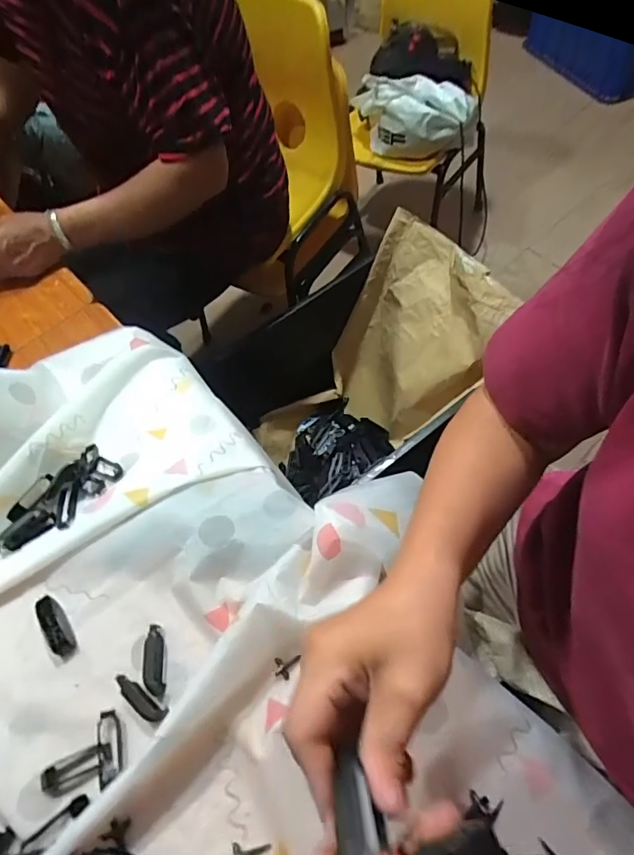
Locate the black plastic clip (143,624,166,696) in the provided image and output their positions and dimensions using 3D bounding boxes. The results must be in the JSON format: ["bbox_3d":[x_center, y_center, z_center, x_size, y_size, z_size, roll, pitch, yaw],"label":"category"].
[{"bbox_3d":[-0.142,0.201,0.430,0.015,0.013,0.056,-15,58,-1],"label":"black plastic clip"}]

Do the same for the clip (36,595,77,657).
[{"bbox_3d":[-0.239,0.180,0.452,0.021,0.009,0.058,-38,60,-14],"label":"clip"}]

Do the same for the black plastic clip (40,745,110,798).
[{"bbox_3d":[-0.194,0.275,0.398,0.053,0.006,0.023,-26,58,-7],"label":"black plastic clip"}]

